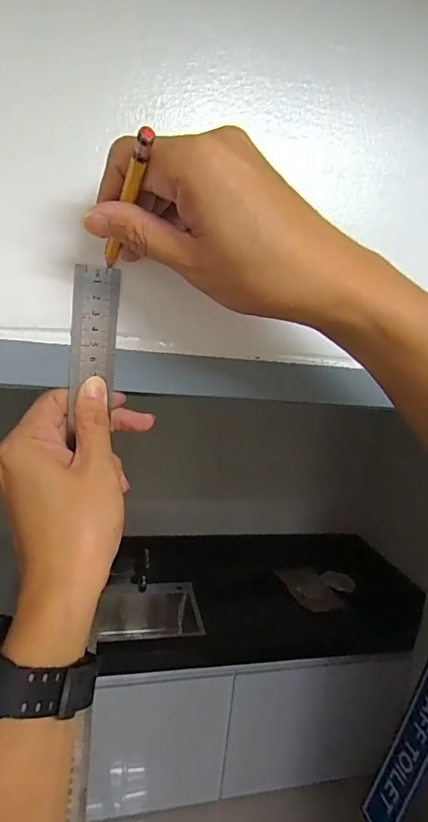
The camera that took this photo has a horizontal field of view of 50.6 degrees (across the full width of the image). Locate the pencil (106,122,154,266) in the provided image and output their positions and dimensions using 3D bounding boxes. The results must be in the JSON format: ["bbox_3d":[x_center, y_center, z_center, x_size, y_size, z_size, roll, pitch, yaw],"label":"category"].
[{"bbox_3d":[-0.048,-0.108,0.242,0.007,0.007,0.098,2,-18,-23],"label":"pencil"}]

